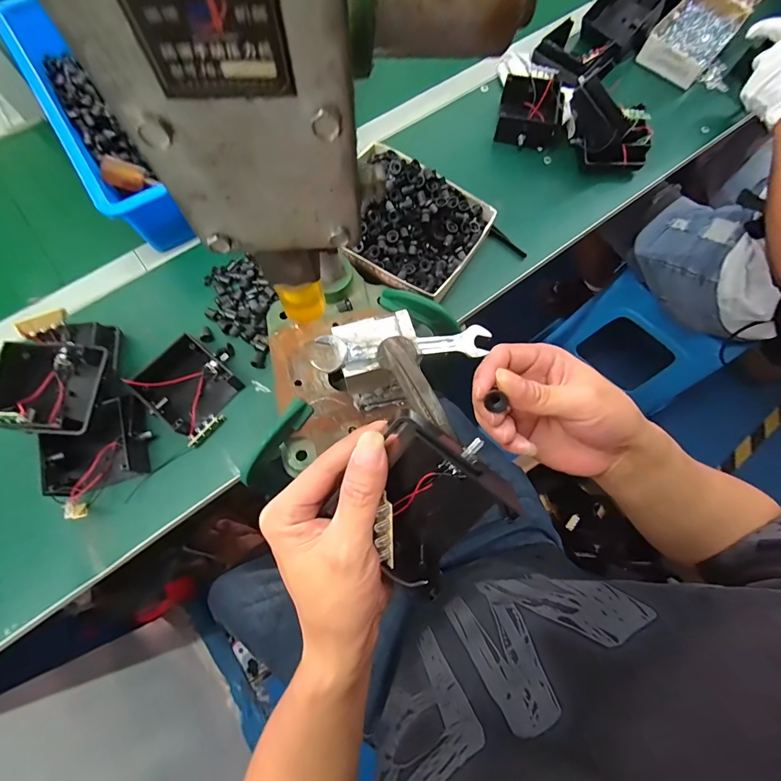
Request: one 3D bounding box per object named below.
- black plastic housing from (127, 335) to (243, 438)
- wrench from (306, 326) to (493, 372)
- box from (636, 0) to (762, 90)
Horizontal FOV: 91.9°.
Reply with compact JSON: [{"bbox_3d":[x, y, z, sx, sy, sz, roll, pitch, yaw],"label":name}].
[{"bbox_3d":[-0.232,-0.010,0.436,0.089,0.035,0.098,38,76,9],"label":"black plastic housing"},{"bbox_3d":[0.010,-0.039,0.339,0.159,0.008,0.031,-6,74,-3],"label":"wrench"},{"bbox_3d":[0.535,-0.633,0.638,0.111,0.054,0.270,40,76,10],"label":"box"}]

